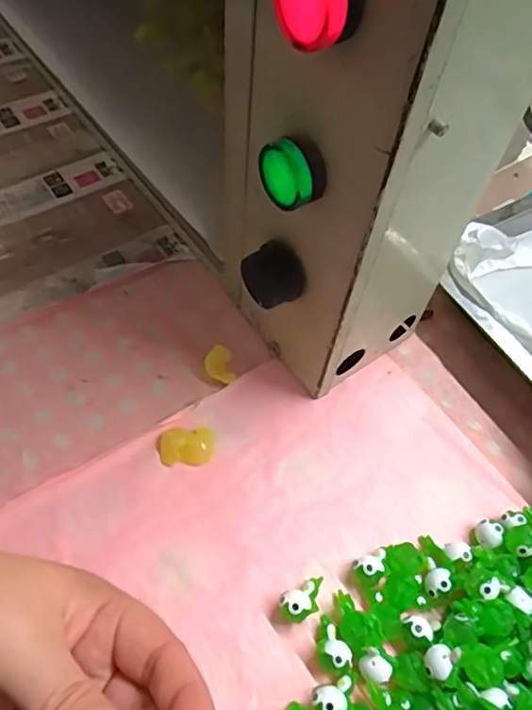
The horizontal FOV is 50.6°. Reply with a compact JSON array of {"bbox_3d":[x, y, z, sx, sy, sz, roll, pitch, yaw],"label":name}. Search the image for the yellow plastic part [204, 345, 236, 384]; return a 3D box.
[{"bbox_3d":[-0.029,0.006,0.343,0.017,0.007,0.024,-9,58,-9],"label":"yellow plastic part"}]

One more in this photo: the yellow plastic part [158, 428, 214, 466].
[{"bbox_3d":[-0.044,0.051,0.315,0.031,0.007,0.021,-2,57,-5],"label":"yellow plastic part"}]

